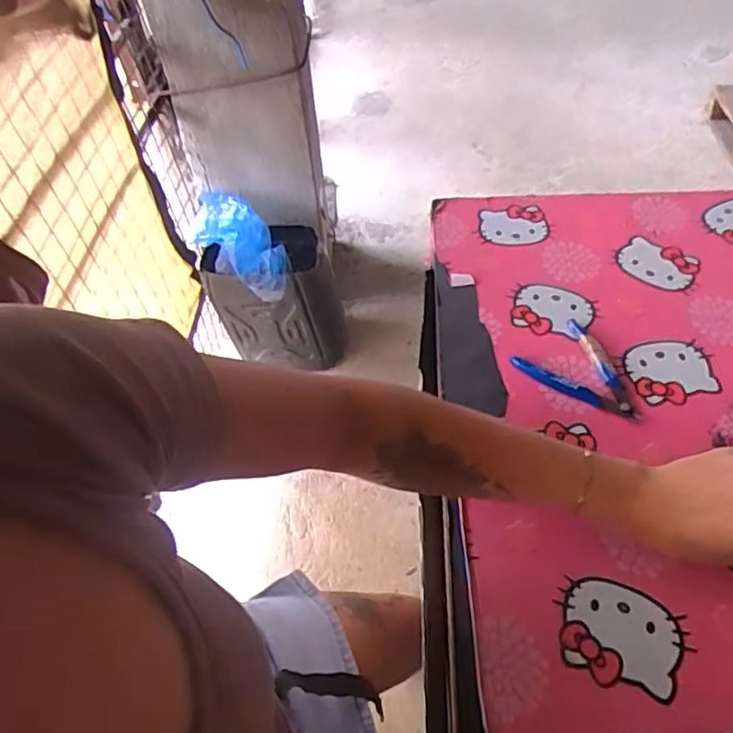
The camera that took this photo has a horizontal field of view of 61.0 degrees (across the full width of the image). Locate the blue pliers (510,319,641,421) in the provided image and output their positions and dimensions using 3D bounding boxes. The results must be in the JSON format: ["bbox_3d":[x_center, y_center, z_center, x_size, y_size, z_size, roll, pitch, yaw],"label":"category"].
[{"bbox_3d":[0.200,0.009,0.567,0.078,0.013,0.110,-31,55,-19],"label":"blue pliers"}]

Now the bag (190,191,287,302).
[{"bbox_3d":[-0.295,-0.294,1.432,0.150,0.118,0.335,-35,80,-22],"label":"bag"}]

